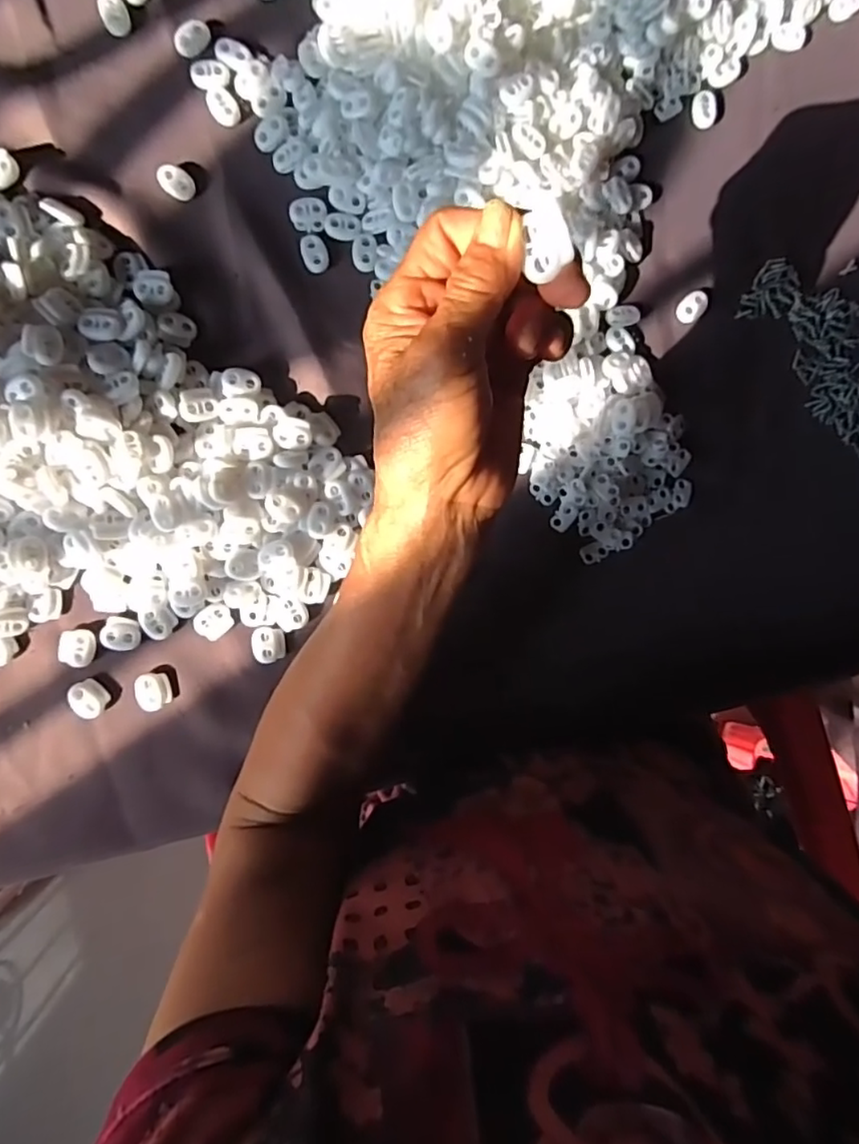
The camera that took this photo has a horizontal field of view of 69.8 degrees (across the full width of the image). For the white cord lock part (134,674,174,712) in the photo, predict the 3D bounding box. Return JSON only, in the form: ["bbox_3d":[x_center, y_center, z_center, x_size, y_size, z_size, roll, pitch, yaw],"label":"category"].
[{"bbox_3d":[-0.167,0.073,0.373,0.020,0.006,0.022,-1,90,-7],"label":"white cord lock part"}]

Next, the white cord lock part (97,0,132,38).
[{"bbox_3d":[-0.186,-0.331,0.364,0.016,0.005,0.022,-23,93,-6],"label":"white cord lock part"}]

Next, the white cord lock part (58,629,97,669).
[{"bbox_3d":[-0.211,0.046,0.368,0.022,0.006,0.022,9,89,-7],"label":"white cord lock part"}]

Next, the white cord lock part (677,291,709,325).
[{"bbox_3d":[0.172,-0.174,0.404,0.015,0.007,0.022,35,86,-5],"label":"white cord lock part"}]

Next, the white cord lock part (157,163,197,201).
[{"bbox_3d":[-0.152,-0.235,0.368,0.016,0.004,0.026,-44,95,-5],"label":"white cord lock part"}]

